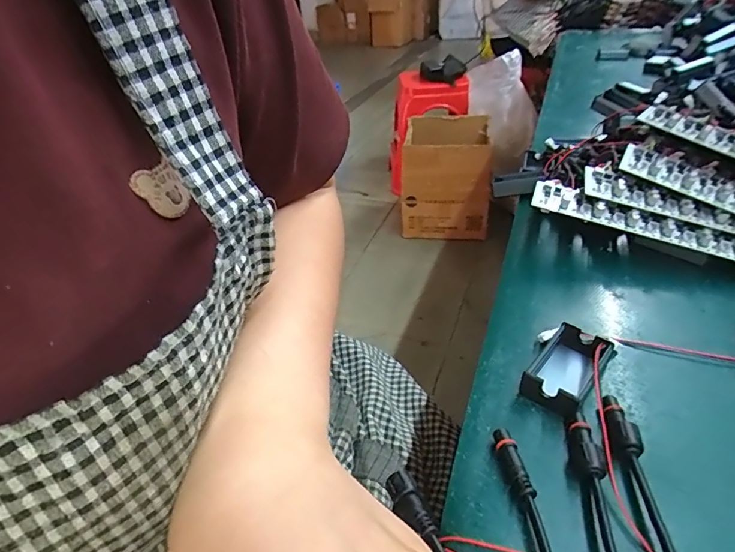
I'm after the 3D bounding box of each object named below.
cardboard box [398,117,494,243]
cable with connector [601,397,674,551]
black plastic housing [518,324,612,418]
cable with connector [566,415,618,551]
[{"bbox_3d":[0.297,-0.364,1.737,0.313,0.376,0.398,3,36,11],"label":"cardboard box"},{"bbox_3d":[0.118,0.091,0.195,0.012,0.011,0.094,0,35,6],"label":"cable with connector"},{"bbox_3d":[0.109,0.050,0.254,0.032,0.016,0.054,25,44,35],"label":"black plastic housing"},{"bbox_3d":[0.098,0.099,0.188,0.014,0.010,0.096,1,35,7],"label":"cable with connector"}]

